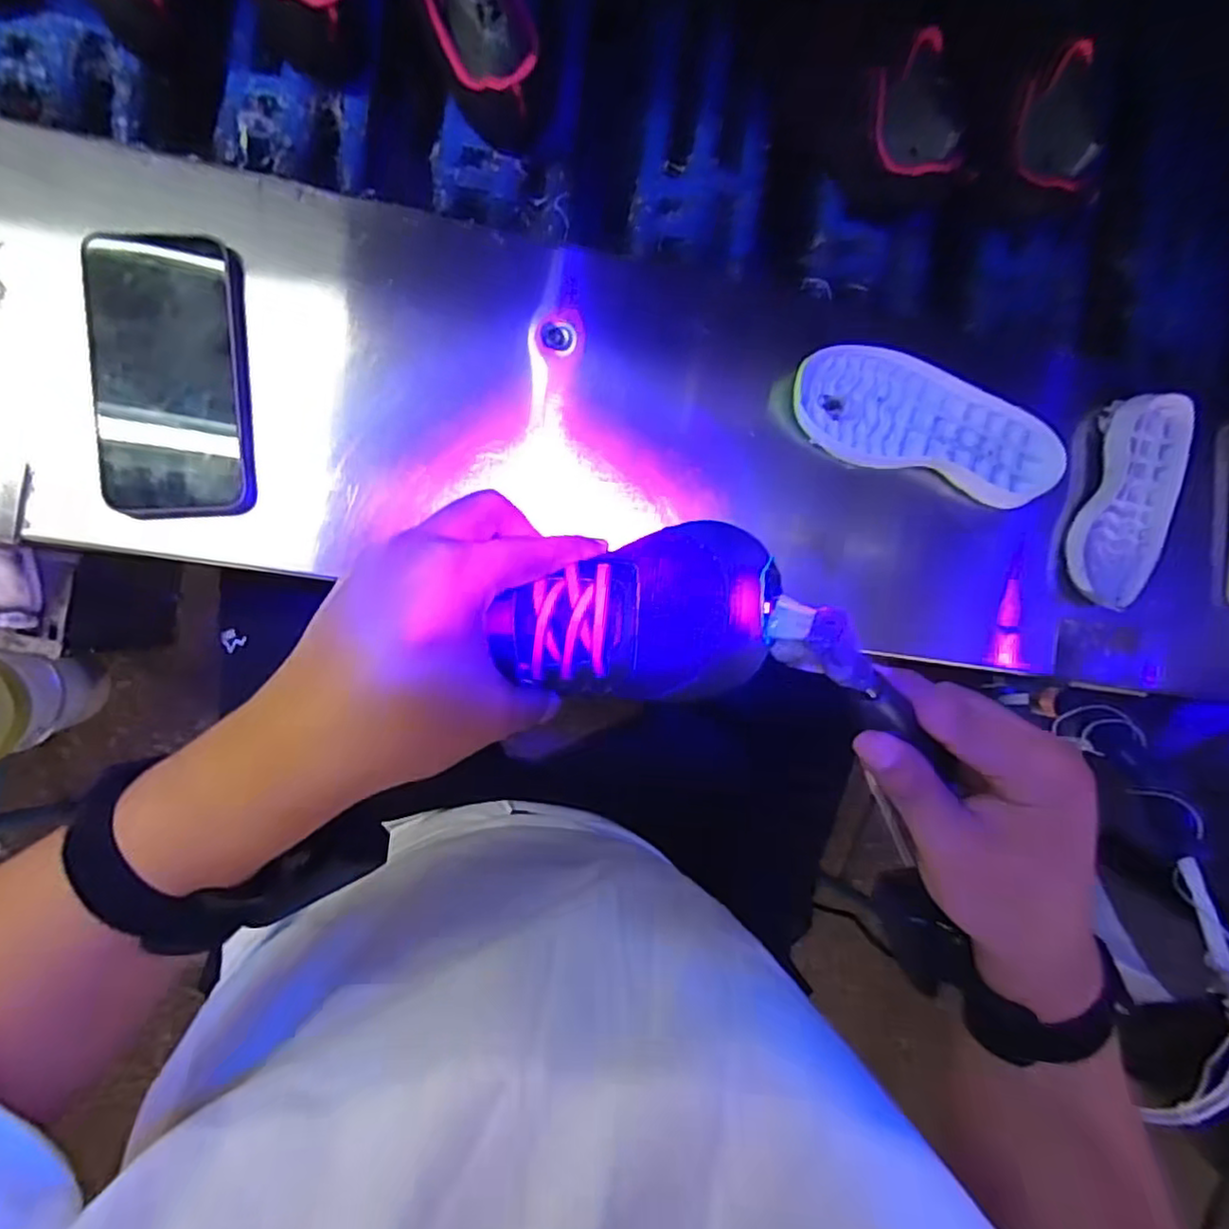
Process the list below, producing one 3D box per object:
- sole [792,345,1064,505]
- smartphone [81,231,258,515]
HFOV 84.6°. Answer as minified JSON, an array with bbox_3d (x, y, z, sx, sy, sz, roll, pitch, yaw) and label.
[{"bbox_3d":[0.219,-0.136,0.475,0.195,0.024,0.080,15,94,-9],"label":"sole"},{"bbox_3d":[-0.262,-0.141,0.402,0.080,0.015,0.161,-4,92,-13],"label":"smartphone"}]

